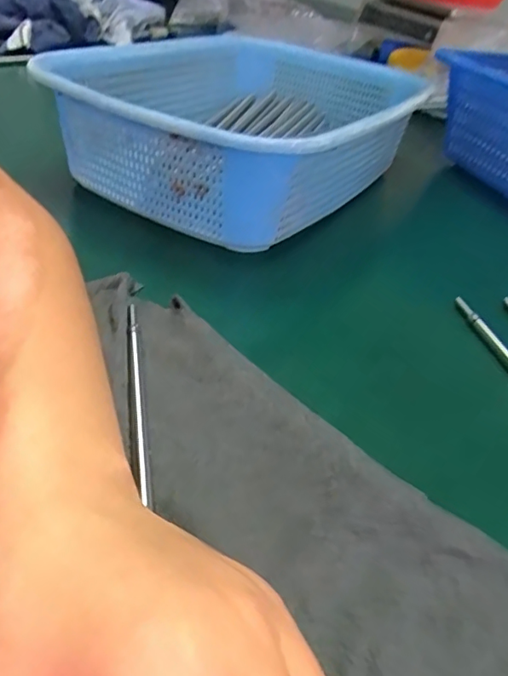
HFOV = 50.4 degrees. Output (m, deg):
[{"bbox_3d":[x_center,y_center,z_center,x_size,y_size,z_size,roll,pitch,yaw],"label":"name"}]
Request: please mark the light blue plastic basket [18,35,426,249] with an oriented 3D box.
[{"bbox_3d":[-0.012,-0.189,0.462,0.262,0.082,0.305,23,41,18],"label":"light blue plastic basket"}]

